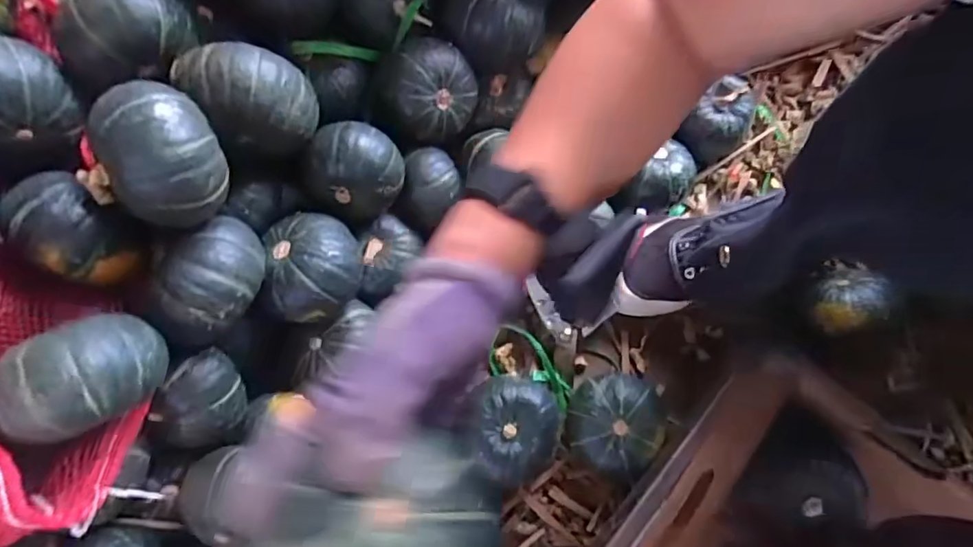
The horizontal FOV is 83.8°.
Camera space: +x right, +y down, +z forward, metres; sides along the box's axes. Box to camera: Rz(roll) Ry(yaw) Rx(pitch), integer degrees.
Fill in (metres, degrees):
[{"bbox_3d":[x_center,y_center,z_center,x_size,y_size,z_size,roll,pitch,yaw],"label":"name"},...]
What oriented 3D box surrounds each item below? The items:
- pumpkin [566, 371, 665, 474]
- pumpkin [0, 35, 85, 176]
[{"bbox_3d":[0.122,0.138,0.513,0.090,0.068,0.093,1,75,-2],"label":"pumpkin"},{"bbox_3d":[-0.326,-0.118,0.368,0.065,0.067,0.082,2,75,-1],"label":"pumpkin"}]

